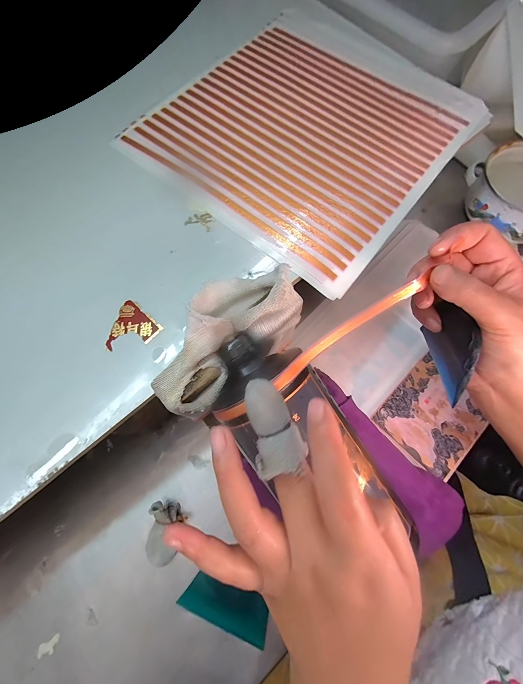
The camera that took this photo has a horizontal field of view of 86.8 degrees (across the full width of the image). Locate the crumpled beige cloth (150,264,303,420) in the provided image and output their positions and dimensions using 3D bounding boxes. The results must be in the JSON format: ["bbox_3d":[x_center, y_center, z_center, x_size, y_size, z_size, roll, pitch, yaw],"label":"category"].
[{"bbox_3d":[-0.026,-0.006,0.202,0.123,0.038,0.066,-40,79,-11],"label":"crumpled beige cloth"}]

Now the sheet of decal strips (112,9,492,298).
[{"bbox_3d":[0.052,-0.228,0.287,0.269,0.004,0.299,39,77,9],"label":"sheet of decal strips"}]

